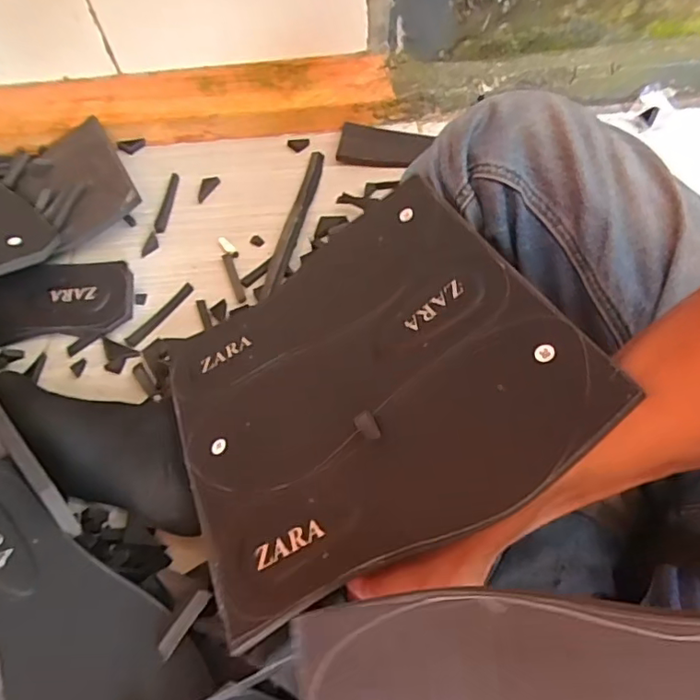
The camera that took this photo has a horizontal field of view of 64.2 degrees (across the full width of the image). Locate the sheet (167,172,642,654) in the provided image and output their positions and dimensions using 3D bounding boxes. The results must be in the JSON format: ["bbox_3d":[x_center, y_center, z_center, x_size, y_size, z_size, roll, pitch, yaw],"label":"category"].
[{"bbox_3d":[-0.004,0.018,0.371,0.251,0.008,0.252,-35,47,7],"label":"sheet"}]

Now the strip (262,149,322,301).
[{"bbox_3d":[-0.059,-0.147,0.614,0.018,0.017,0.210,10,60,9],"label":"strip"}]

